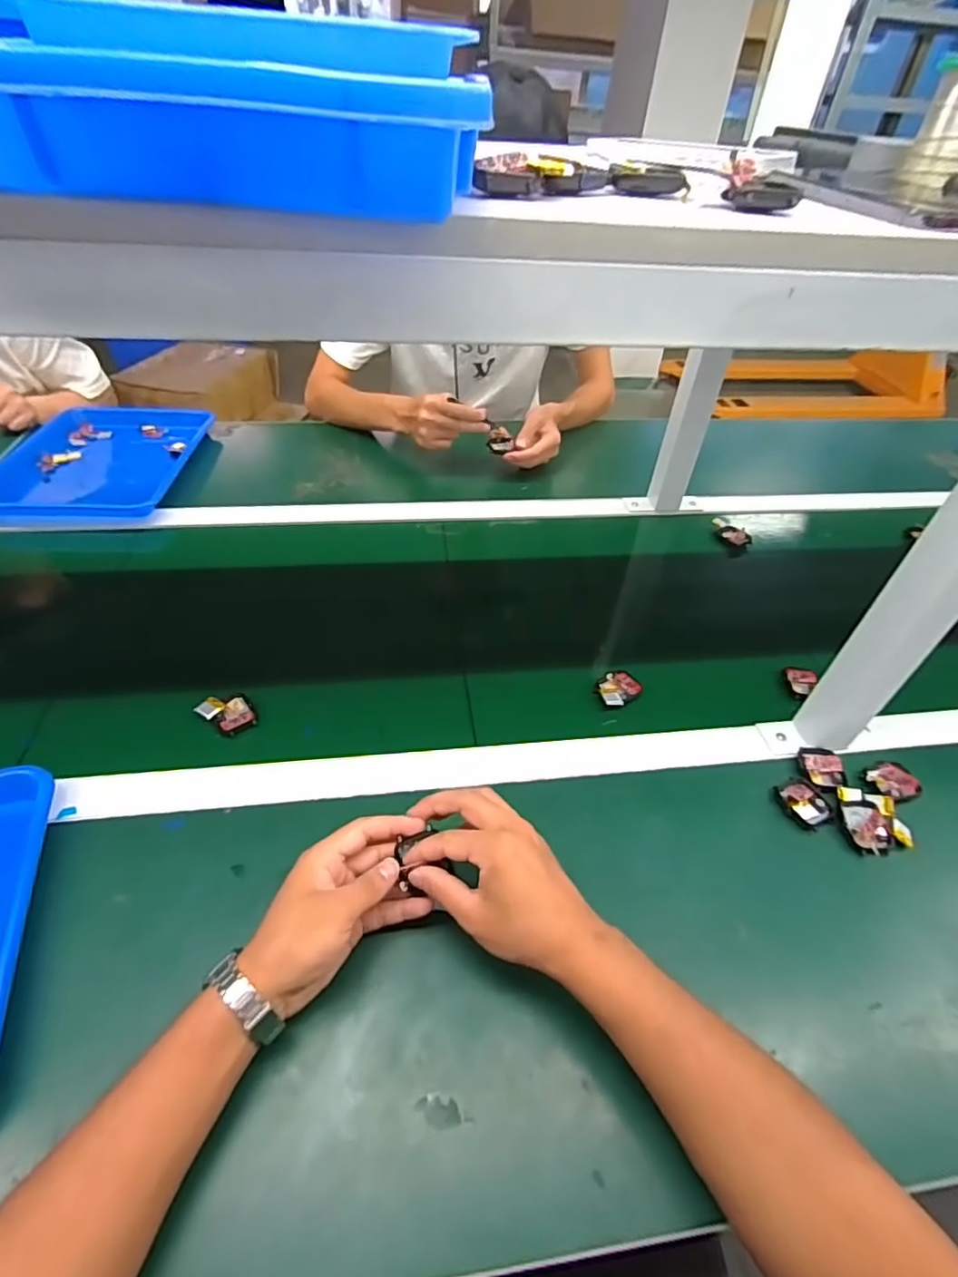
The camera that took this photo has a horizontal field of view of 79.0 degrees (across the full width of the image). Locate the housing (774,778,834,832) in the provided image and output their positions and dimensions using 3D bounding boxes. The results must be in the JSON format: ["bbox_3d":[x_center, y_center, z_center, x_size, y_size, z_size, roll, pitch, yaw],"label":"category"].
[{"bbox_3d":[0.297,0.149,0.529,0.038,0.011,0.048,-13,48,-19],"label":"housing"}]

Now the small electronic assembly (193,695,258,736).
[{"bbox_3d":[-0.243,0.072,0.561,0.047,0.016,0.044,-19,50,-23],"label":"small electronic assembly"}]

